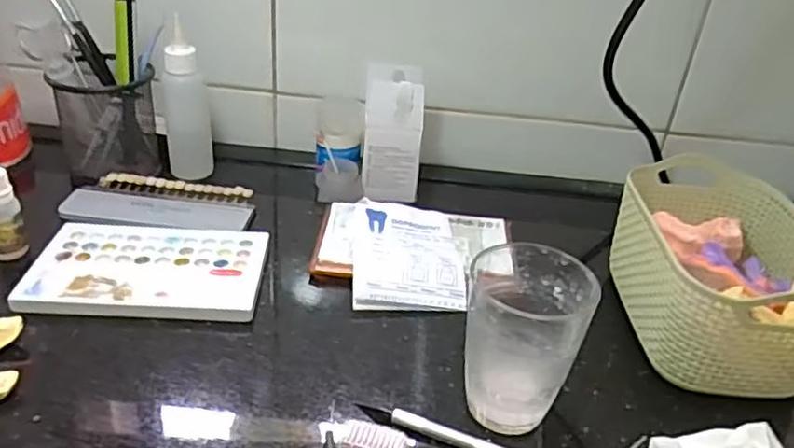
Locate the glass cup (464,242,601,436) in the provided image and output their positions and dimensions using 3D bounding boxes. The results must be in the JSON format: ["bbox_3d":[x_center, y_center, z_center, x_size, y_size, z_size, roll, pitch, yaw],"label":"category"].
[{"bbox_3d":[0.069,0.063,0.378,0.066,0.091,0.072,4,33,-3],"label":"glass cup"}]

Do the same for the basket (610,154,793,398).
[{"bbox_3d":[0.222,0.032,0.465,0.122,0.081,0.181,3,33,-3],"label":"basket"}]

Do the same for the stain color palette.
[{"bbox_3d":[-0.172,0.032,0.466,0.153,0.009,0.098,2,33,-5],"label":"stain color palette"}]

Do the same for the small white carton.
[{"bbox_3d":[-0.004,-0.085,0.619,0.052,0.108,0.062,3,33,-4],"label":"small white carton"}]

